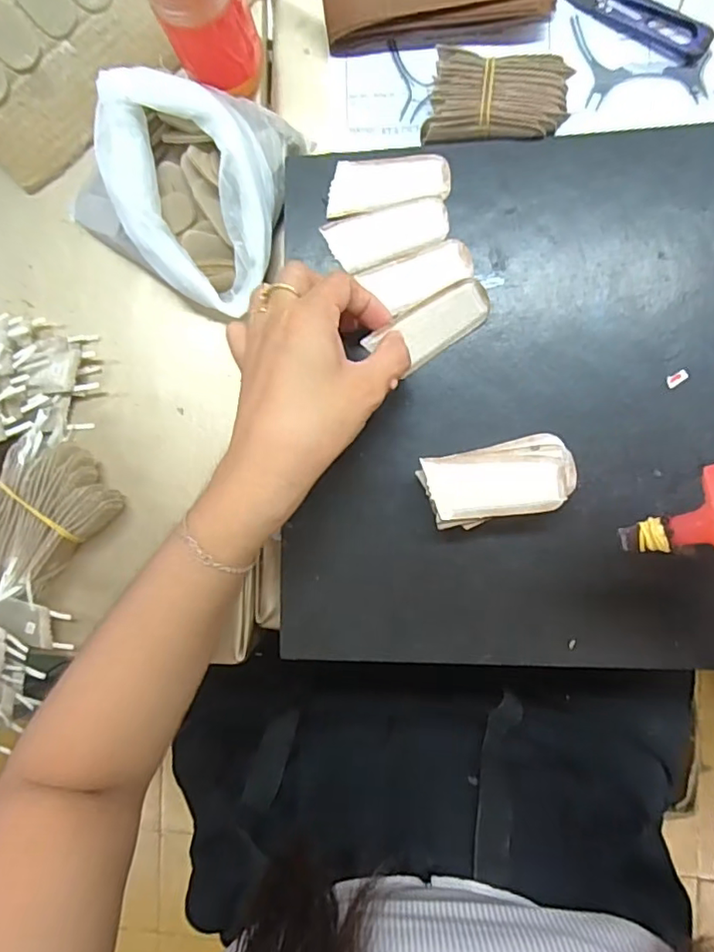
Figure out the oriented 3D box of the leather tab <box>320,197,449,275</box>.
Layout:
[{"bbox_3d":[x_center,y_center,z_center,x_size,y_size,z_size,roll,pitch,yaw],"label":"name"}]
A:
[{"bbox_3d":[0.018,-0.144,0.335,0.070,0.004,0.033,-17,88,6],"label":"leather tab"}]

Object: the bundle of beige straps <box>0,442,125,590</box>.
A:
[{"bbox_3d":[-0.198,0.023,0.358,0.090,0.035,0.067,-44,85,4],"label":"bundle of beige straps"}]

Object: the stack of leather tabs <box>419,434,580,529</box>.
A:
[{"bbox_3d":[0.076,0.003,0.312,0.076,0.033,0.039,-12,88,6],"label":"stack of leather tabs"}]

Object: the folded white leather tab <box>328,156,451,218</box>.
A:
[{"bbox_3d":[0.018,-0.173,0.334,0.071,0.004,0.031,-4,89,6],"label":"folded white leather tab"}]

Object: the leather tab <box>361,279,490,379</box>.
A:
[{"bbox_3d":[0.042,-0.083,0.323,0.071,0.004,0.033,-33,126,6],"label":"leather tab"}]

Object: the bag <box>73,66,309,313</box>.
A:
[{"bbox_3d":[-0.102,-0.180,0.341,0.130,0.055,0.117,31,93,6],"label":"bag"}]

